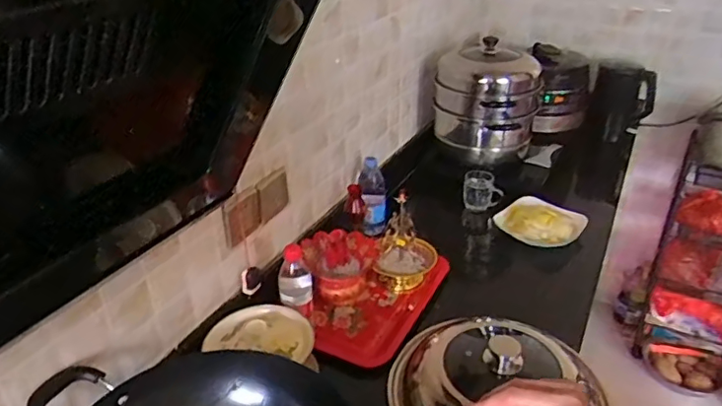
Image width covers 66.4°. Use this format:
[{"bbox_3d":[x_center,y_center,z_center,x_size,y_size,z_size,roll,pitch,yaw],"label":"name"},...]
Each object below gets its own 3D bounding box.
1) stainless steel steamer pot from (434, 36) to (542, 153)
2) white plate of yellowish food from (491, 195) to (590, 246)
[{"bbox_3d":[0.370,-0.315,1.643,0.288,0.275,0.267,11,32,19],"label":"stainless steel steamer pot"},{"bbox_3d":[0.461,0.042,1.414,0.192,0.047,0.174,23,38,36],"label":"white plate of yellowish food"}]

